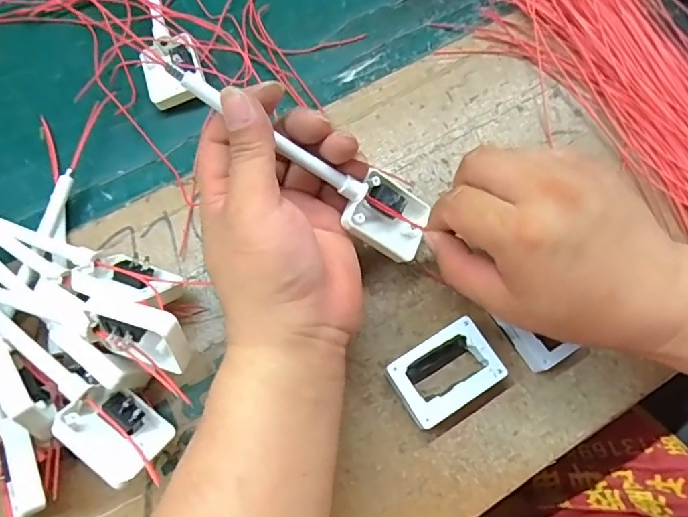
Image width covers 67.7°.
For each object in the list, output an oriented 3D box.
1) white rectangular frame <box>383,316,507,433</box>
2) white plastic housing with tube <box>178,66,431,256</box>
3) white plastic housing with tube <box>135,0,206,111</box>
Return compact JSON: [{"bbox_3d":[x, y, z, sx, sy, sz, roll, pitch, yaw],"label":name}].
[{"bbox_3d":[0.056,0.064,0.289,0.058,0.016,0.040,-30,74,-10],"label":"white rectangular frame"},{"bbox_3d":[-0.015,-0.048,0.271,0.149,0.013,0.039,32,71,-24],"label":"white plastic housing with tube"},{"bbox_3d":[-0.135,-0.174,0.369,0.039,0.018,0.151,-18,72,-7],"label":"white plastic housing with tube"}]

